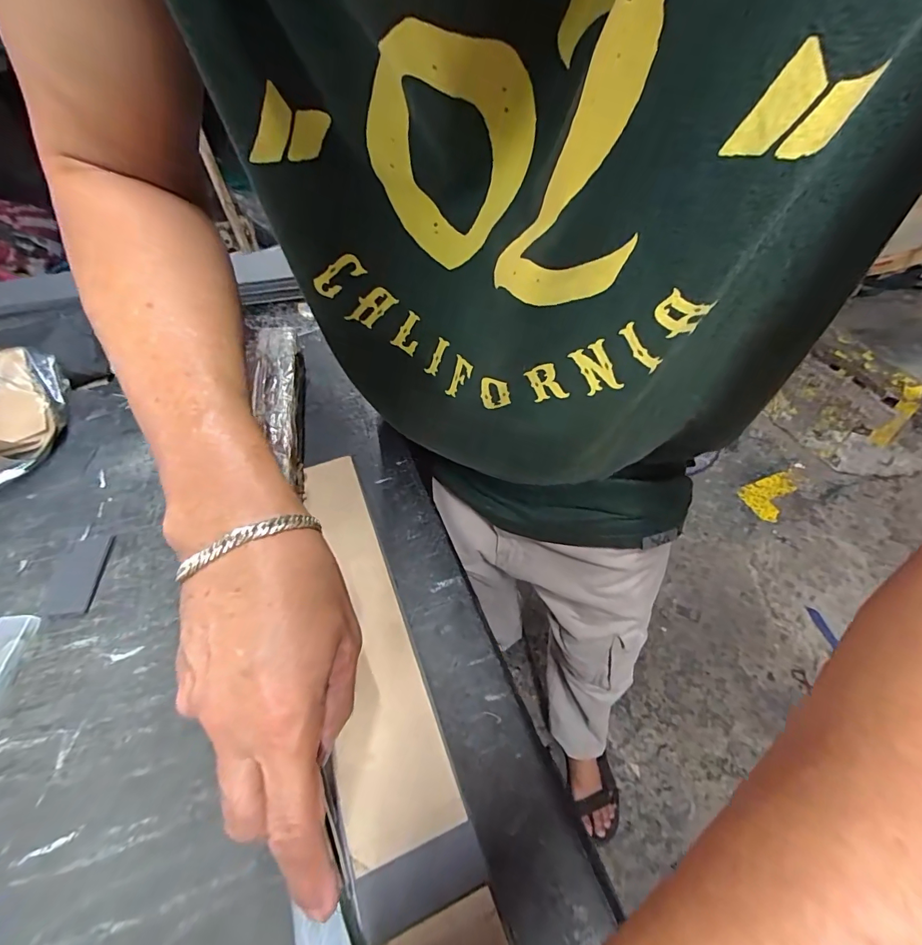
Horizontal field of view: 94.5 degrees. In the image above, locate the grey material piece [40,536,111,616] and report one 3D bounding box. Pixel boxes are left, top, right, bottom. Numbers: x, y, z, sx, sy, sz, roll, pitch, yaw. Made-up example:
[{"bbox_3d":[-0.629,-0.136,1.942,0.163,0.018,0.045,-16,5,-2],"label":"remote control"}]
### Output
[{"bbox_3d":[-0.293,0.076,0.324,0.036,0.004,0.064,-10,53,-3],"label":"grey material piece"}]

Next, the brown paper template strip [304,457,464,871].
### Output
[{"bbox_3d":[-0.071,0.091,0.295,0.059,0.005,0.266,-18,53,-9],"label":"brown paper template strip"}]

